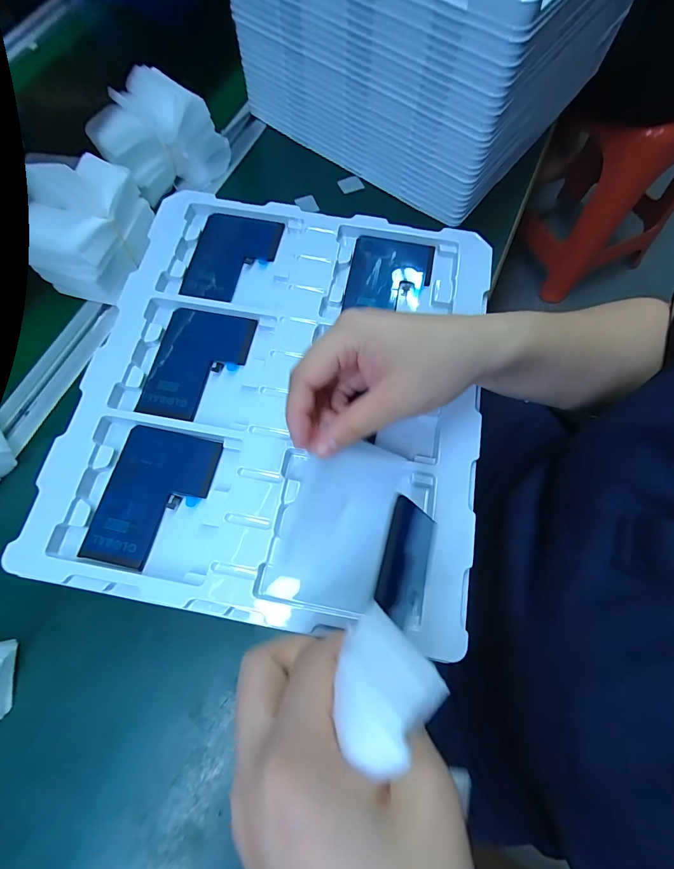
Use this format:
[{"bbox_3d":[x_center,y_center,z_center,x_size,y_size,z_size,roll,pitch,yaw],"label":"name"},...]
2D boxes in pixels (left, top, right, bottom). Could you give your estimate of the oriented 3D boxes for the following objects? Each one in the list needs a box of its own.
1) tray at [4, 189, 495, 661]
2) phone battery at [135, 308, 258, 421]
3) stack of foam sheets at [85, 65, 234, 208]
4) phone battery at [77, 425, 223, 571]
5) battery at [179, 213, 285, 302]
[{"bbox_3d":[-0.035,-0.038,0.293,0.278,0.023,0.314,11,70,3],"label":"tray"},{"bbox_3d":[-0.104,-0.053,0.294,0.065,0.004,0.089,11,70,5],"label":"phone battery"},{"bbox_3d":[-0.169,-0.282,0.379,0.070,0.079,0.098,34,73,11],"label":"stack of foam sheets"},{"bbox_3d":[-0.121,0.041,0.259,0.065,0.004,0.089,11,70,5],"label":"phone battery"},{"bbox_3d":[-0.089,-0.145,0.328,0.065,0.010,0.091,11,68,5],"label":"battery"}]

